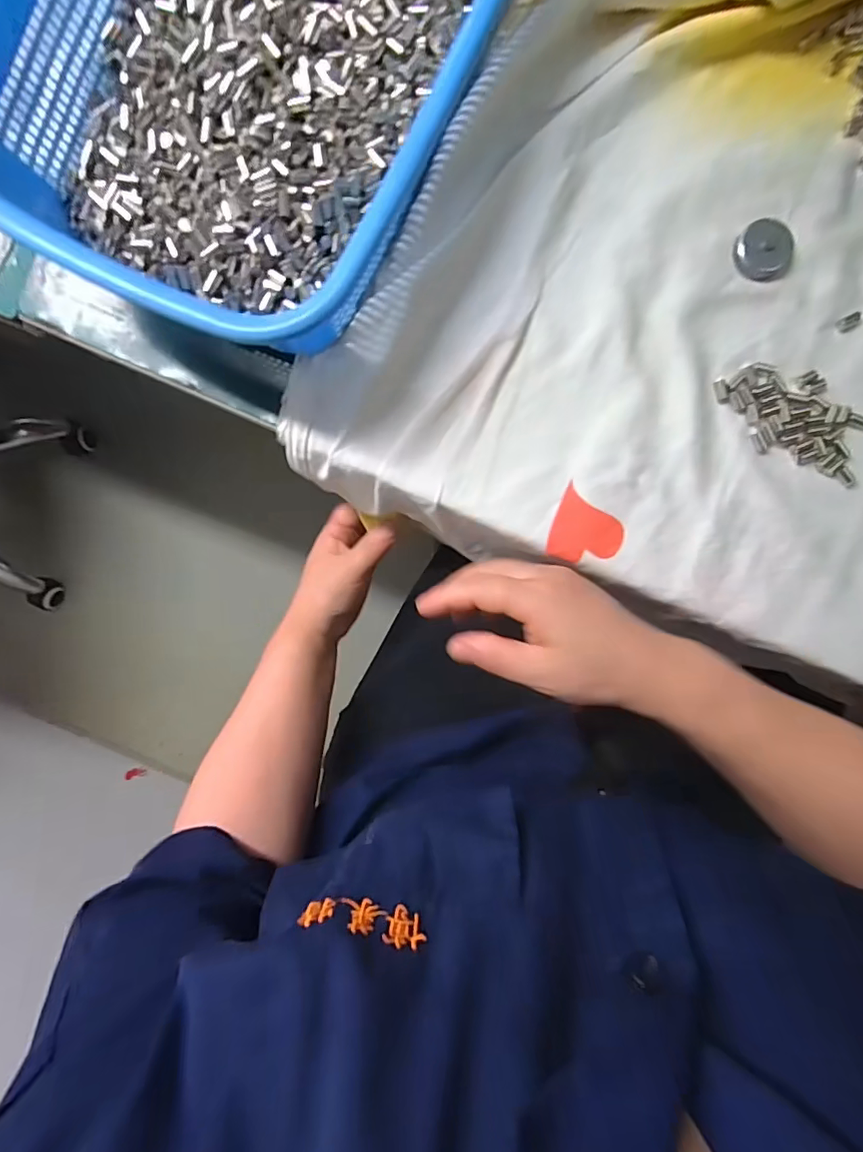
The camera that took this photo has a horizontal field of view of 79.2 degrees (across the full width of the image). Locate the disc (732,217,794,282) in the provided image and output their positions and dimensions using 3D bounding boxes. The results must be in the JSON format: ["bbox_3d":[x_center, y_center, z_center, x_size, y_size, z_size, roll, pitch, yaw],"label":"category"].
[{"bbox_3d":[0.185,-0.182,0.290,0.032,0.008,0.030,0,93,3],"label":"disc"}]

